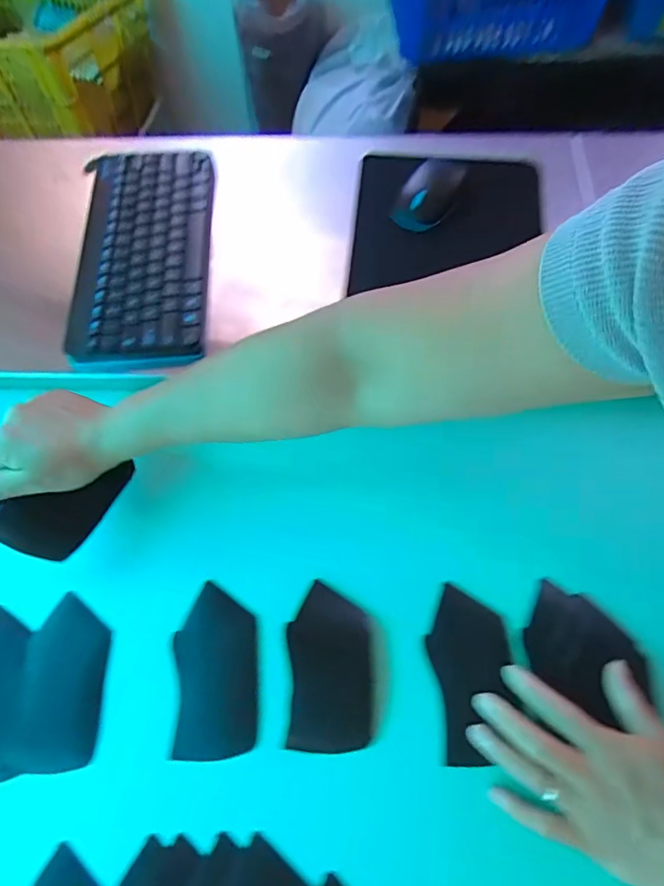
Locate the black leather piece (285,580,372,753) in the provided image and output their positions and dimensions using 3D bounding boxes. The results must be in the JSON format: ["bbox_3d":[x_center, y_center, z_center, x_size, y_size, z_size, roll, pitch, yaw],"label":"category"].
[{"bbox_3d":[-0.002,0.181,0.399,0.066,0.009,0.119,3,63,-4],"label":"black leather piece"}]

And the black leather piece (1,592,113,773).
[{"bbox_3d":[-0.223,0.197,0.407,0.068,0.005,0.126,-2,68,2],"label":"black leather piece"}]

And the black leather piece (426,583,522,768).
[{"bbox_3d":[0.112,0.183,0.394,0.062,0.007,0.125,-6,64,7],"label":"black leather piece"}]

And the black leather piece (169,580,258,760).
[{"bbox_3d":[-0.096,0.185,0.403,0.066,0.004,0.125,-5,67,1],"label":"black leather piece"}]

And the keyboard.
[{"bbox_3d":[-0.201,-0.217,0.527,0.139,0.019,0.279,-6,64,0],"label":"keyboard"}]

